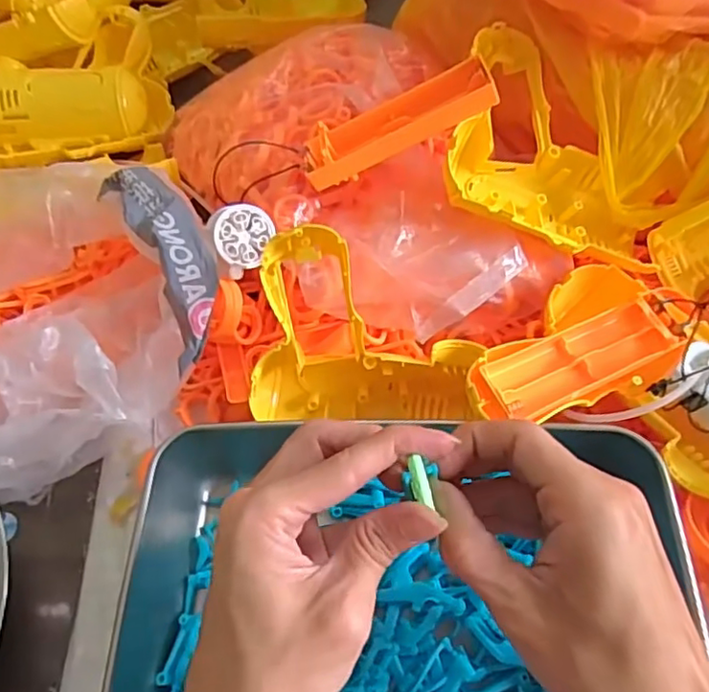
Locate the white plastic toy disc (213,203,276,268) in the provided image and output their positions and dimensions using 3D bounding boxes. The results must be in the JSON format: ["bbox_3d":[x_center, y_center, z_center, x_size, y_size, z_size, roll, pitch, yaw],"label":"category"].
[{"bbox_3d":[-0.063,-0.062,0.346,0.032,0.008,0.034,14,91,-28],"label":"white plastic toy disc"}]

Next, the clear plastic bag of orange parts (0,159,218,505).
[{"bbox_3d":[-0.175,-0.017,0.355,0.198,0.079,0.173,-6,62,1],"label":"clear plastic bag of orange parts"}]

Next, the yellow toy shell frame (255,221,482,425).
[{"bbox_3d":[0.007,-0.009,0.335,0.116,0.109,0.034,5,26,-5],"label":"yellow toy shell frame"}]

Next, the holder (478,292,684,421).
[{"bbox_3d":[0.116,0.005,0.310,0.104,0.014,0.035,-26,64,-10],"label":"holder"}]

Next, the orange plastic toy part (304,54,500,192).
[{"bbox_3d":[0.022,-0.124,0.340,0.108,0.017,0.036,-22,61,15],"label":"orange plastic toy part"}]

